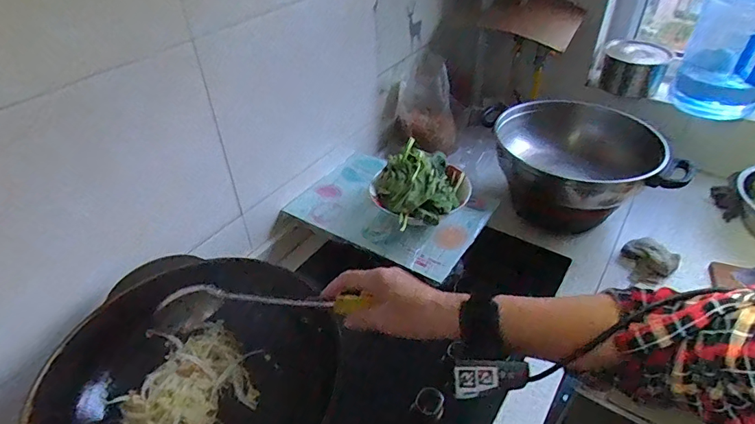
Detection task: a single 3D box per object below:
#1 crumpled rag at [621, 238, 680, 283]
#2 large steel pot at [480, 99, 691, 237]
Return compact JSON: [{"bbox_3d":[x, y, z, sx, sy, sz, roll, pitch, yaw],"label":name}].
[{"bbox_3d":[0.512,0.093,0.852,0.090,0.033,0.094,29,49,31],"label":"crumpled rag"},{"bbox_3d":[0.420,-0.096,0.941,0.311,0.160,0.292,-1,40,1],"label":"large steel pot"}]

